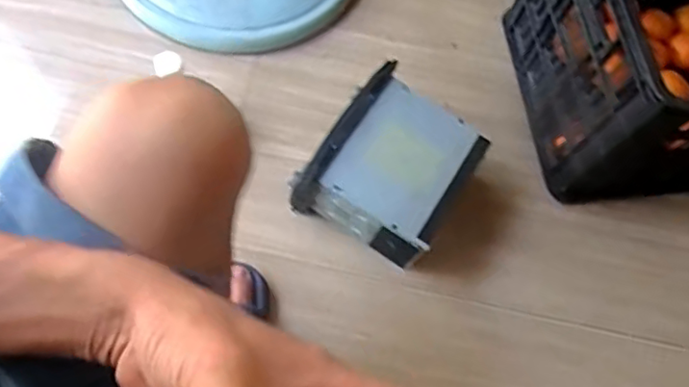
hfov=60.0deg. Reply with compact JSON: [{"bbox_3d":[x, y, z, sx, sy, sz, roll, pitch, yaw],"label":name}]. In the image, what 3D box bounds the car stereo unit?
[{"bbox_3d":[0.062,-0.028,0.779,0.176,0.115,0.198,31,70,6],"label":"car stereo unit"}]

